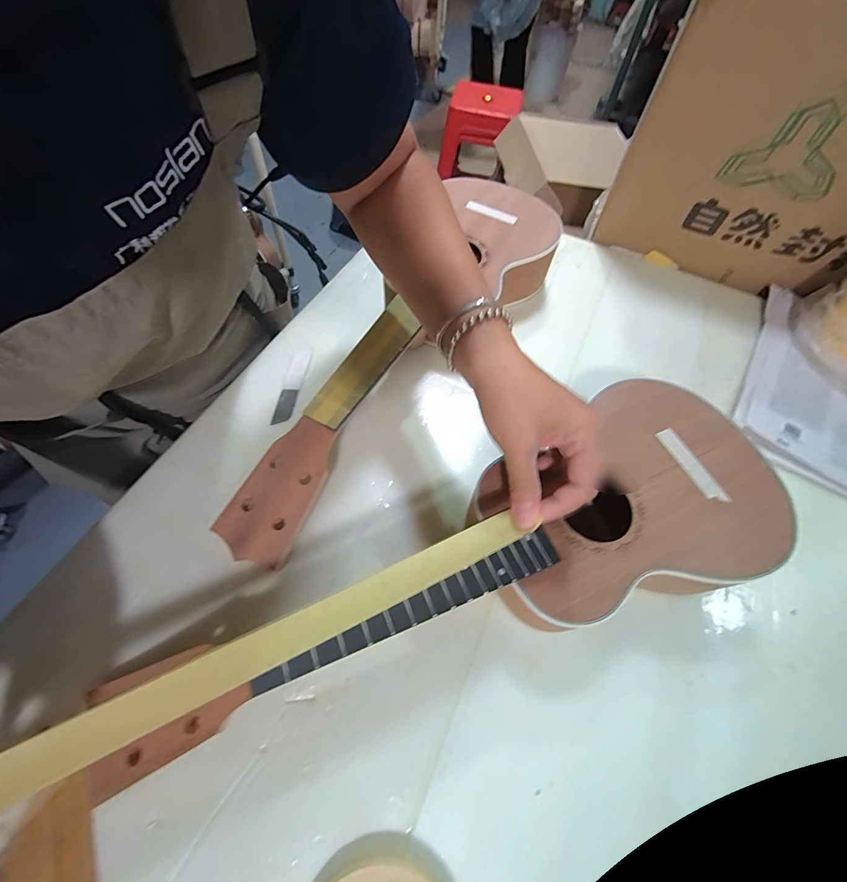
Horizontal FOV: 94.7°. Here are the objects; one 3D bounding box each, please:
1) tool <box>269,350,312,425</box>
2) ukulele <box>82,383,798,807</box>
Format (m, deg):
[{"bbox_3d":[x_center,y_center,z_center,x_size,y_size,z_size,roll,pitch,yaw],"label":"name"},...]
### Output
[{"bbox_3d":[-0.139,-0.060,0.412,0.018,0.004,0.097,7,60,1],"label":"tool"},{"bbox_3d":[0.028,0.099,0.288,0.501,0.077,0.164,-20,63,-14],"label":"ukulele"}]

